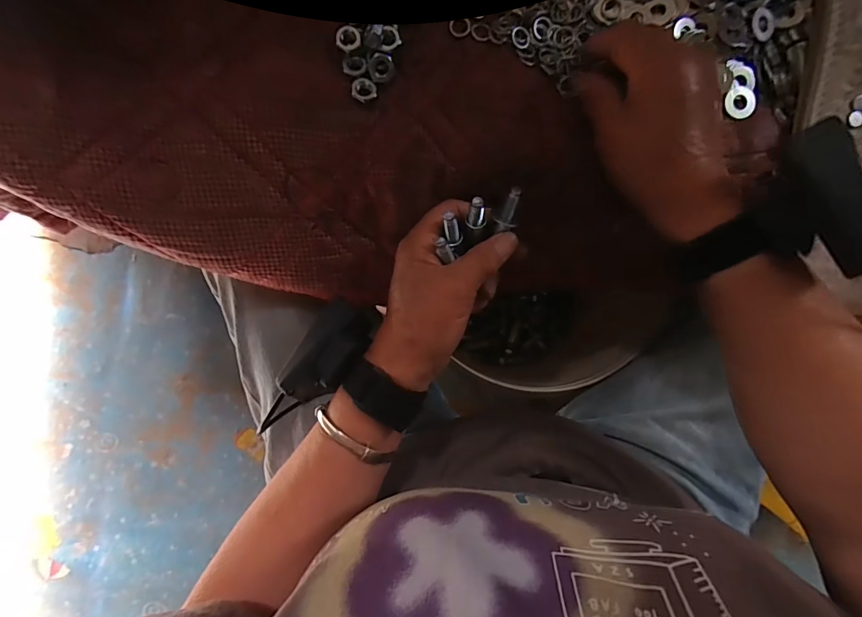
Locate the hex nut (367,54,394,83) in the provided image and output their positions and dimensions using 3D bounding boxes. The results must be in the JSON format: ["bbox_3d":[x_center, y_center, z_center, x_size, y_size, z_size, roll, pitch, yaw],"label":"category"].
[{"bbox_3d":[-0.032,-0.156,0.268,0.016,0.006,0.016,-2,86,-4],"label":"hex nut"}]

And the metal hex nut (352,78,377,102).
[{"bbox_3d":[-0.043,-0.143,0.269,0.016,0.004,0.014,-6,87,-4],"label":"metal hex nut"}]

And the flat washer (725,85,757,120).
[{"bbox_3d":[0.215,-0.143,0.286,0.018,0.004,0.023,-9,91,2],"label":"flat washer"}]

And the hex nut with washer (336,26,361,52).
[{"bbox_3d":[-0.053,-0.173,0.265,0.015,0.006,0.013,-8,87,-4],"label":"hex nut with washer"}]

